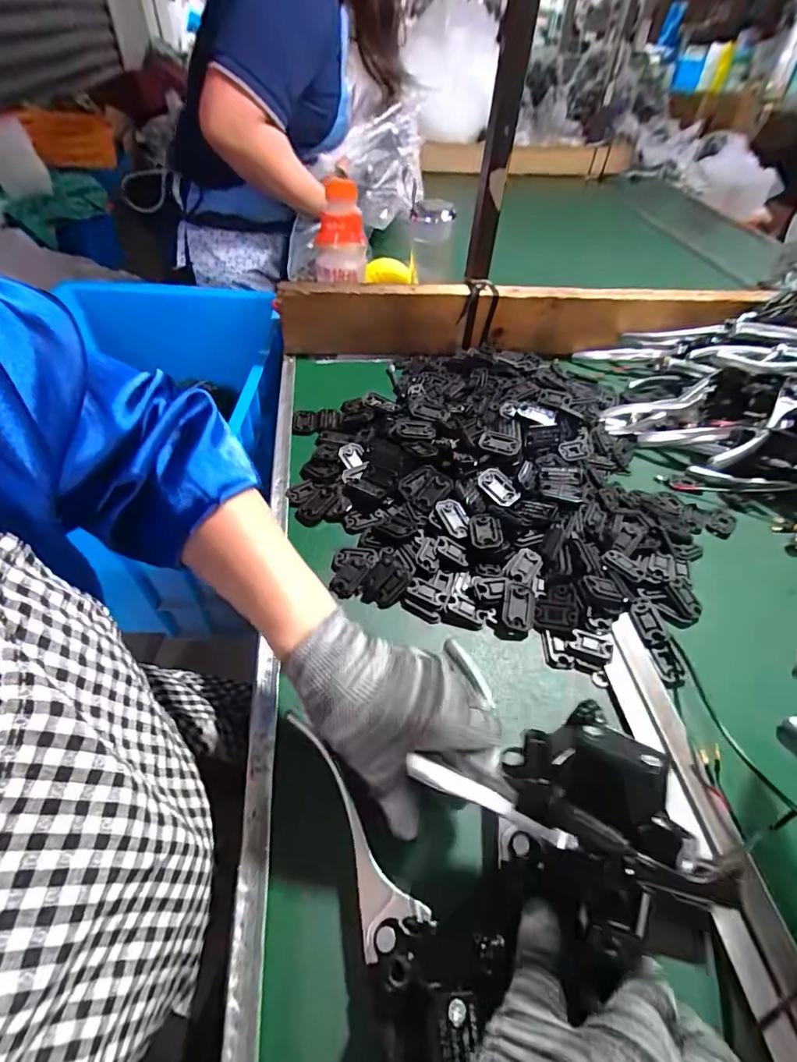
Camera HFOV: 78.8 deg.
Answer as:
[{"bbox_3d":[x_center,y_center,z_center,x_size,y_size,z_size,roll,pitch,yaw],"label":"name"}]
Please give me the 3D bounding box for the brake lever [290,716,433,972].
[{"bbox_3d":[-0.035,0.171,0.292,0.034,0.020,0.135,-23,52,-23],"label":"brake lever"}]

